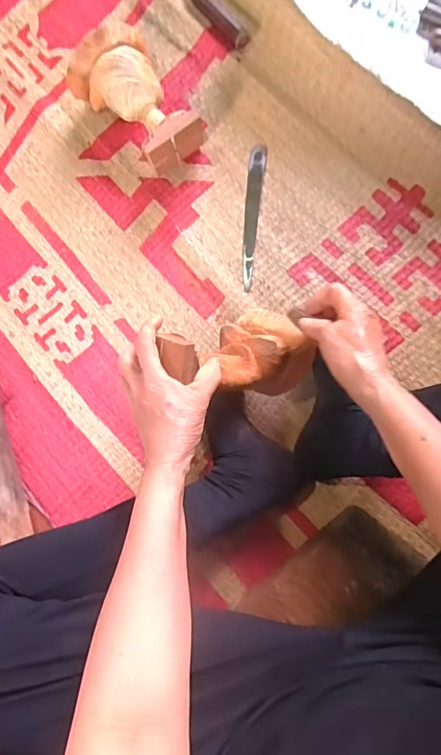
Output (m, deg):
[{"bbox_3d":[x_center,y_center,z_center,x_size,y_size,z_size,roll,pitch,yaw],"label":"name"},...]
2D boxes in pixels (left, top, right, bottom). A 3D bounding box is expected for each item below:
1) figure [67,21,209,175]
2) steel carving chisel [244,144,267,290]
[{"bbox_3d":[-0.107,-0.358,0.620,0.112,0.086,0.172,-38,84,5],"label":"figure"},{"bbox_3d":[0.043,-0.215,0.633,0.022,0.007,0.192,6,90,8],"label":"steel carving chisel"}]

